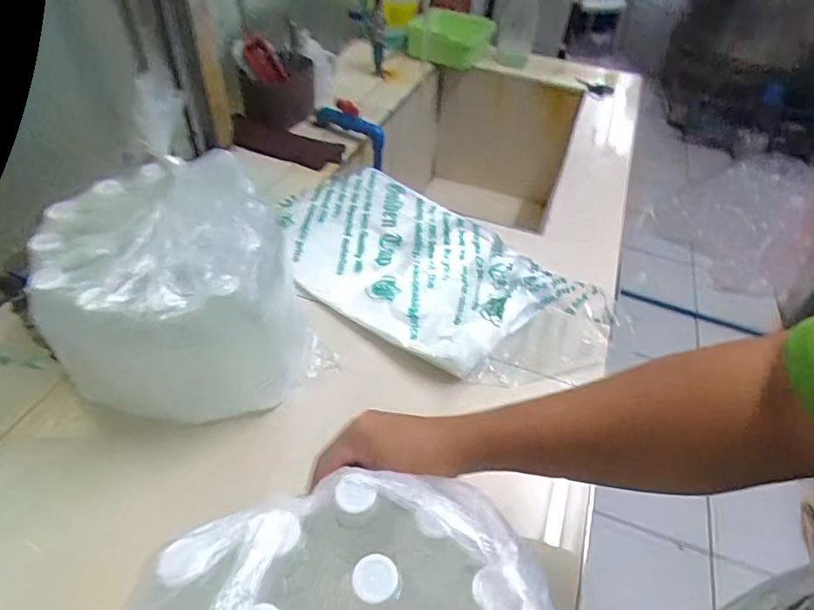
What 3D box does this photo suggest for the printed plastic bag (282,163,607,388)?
[{"bbox_3d":[0.031,-0.073,0.712,0.513,0.107,0.280,29,51,22],"label":"printed plastic bag"}]

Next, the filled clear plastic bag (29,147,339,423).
[{"bbox_3d":[-0.230,-0.027,0.534,0.255,0.232,0.201,0,46,-4],"label":"filled clear plastic bag"}]

